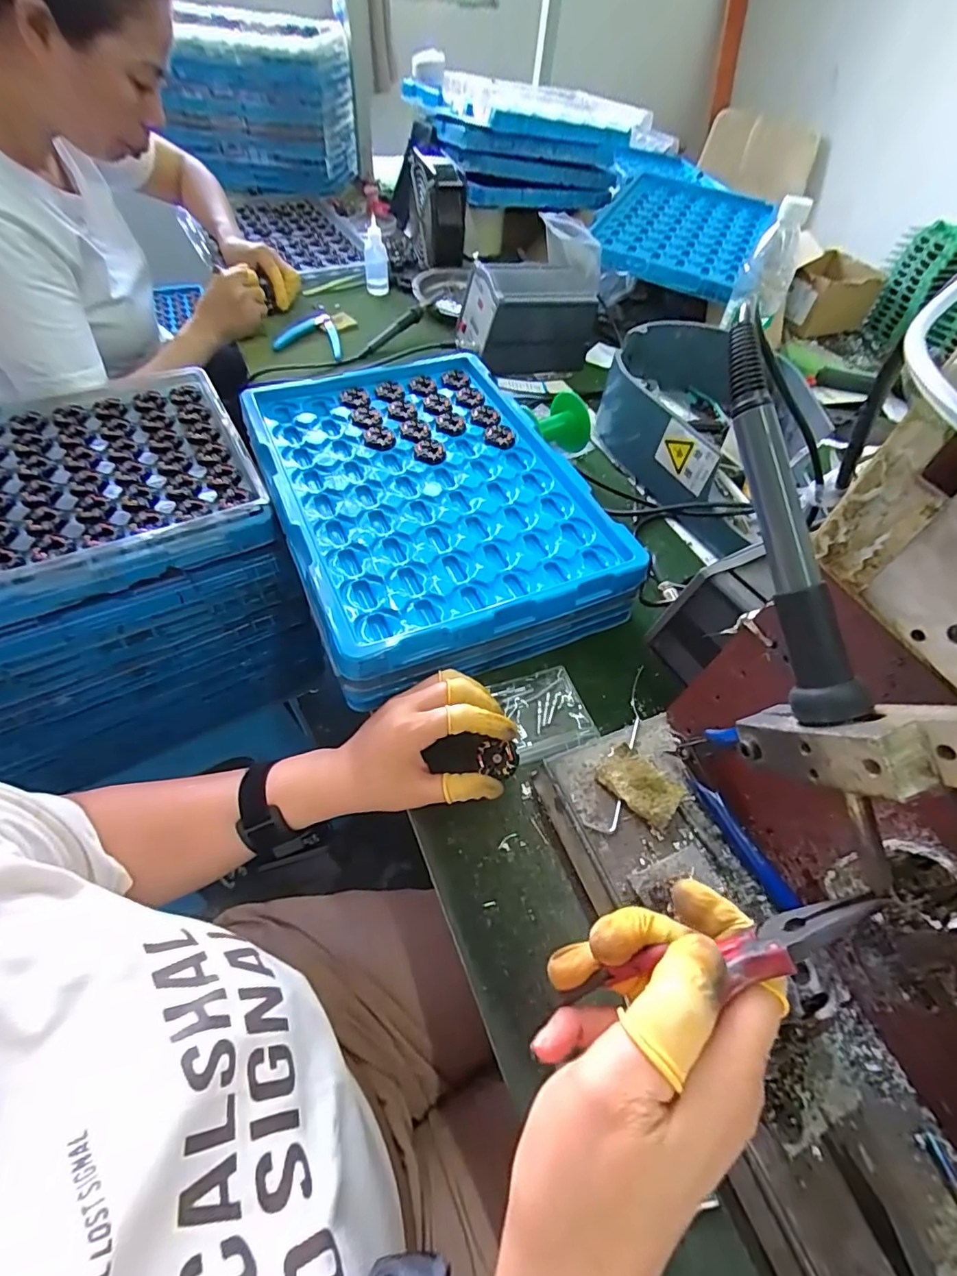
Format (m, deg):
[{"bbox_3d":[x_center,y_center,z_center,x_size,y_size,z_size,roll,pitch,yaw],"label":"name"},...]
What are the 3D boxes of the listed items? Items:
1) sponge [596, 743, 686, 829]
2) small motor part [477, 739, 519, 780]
[{"bbox_3d":[0.105,0.096,0.345,0.050,0.013,0.032,38,60,21],"label":"sponge"},{"bbox_3d":[0.014,0.086,0.374,0.028,0.012,0.023,7,54,1],"label":"small motor part"}]

